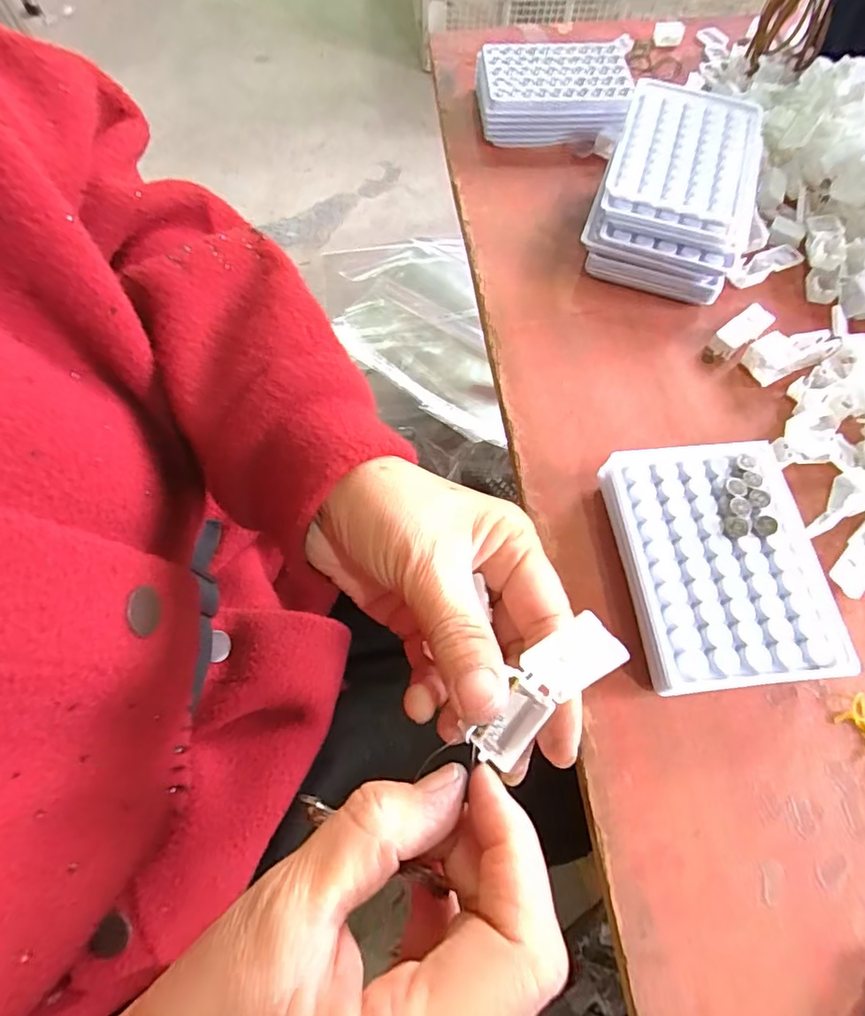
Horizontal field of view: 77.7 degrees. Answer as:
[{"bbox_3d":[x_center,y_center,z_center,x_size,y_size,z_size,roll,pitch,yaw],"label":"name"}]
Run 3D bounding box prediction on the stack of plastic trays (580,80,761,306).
[{"bbox_3d":[0.178,-0.233,0.394,0.104,0.052,0.155,20,67,8],"label":"stack of plastic trays"}]

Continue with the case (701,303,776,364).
[{"bbox_3d":[0.213,-0.122,0.372,0.064,0.008,0.019,-38,71,-16],"label":"case"}]

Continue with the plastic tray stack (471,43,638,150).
[{"bbox_3d":[0.102,-0.356,0.463,0.129,0.039,0.099,9,66,3],"label":"plastic tray stack"}]

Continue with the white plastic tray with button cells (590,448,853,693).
[{"bbox_3d":[0.151,0.029,0.289,0.096,0.027,0.128,-5,66,-3],"label":"white plastic tray with button cells"}]

